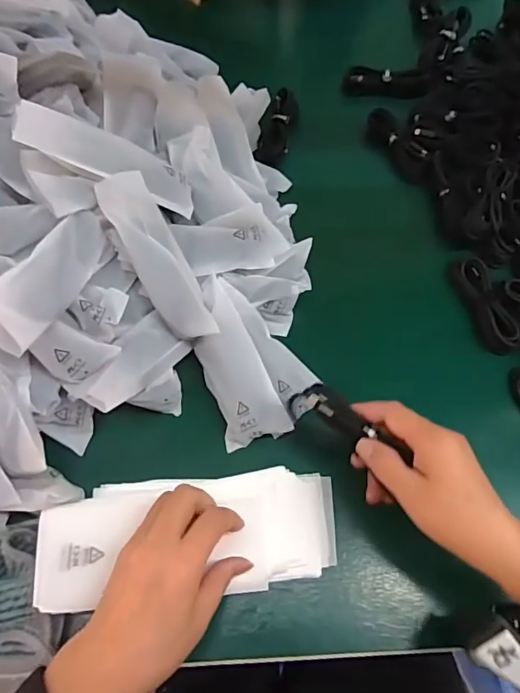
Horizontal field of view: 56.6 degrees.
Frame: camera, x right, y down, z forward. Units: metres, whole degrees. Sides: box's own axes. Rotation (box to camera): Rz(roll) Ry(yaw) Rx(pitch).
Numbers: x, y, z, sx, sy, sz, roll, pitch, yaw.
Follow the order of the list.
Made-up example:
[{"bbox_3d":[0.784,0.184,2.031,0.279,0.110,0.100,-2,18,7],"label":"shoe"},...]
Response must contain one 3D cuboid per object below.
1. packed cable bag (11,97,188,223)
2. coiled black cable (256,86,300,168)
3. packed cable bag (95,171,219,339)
[{"bbox_3d":[-0.123,-0.160,0.407,0.151,0.013,0.054,14,68,-36],"label":"packed cable bag"},{"bbox_3d":[0.022,-0.269,0.591,0.036,0.030,0.100,12,63,4],"label":"coiled black cable"},{"bbox_3d":[-0.085,-0.075,0.417,0.045,0.023,0.149,-31,103,-17],"label":"packed cable bag"}]

